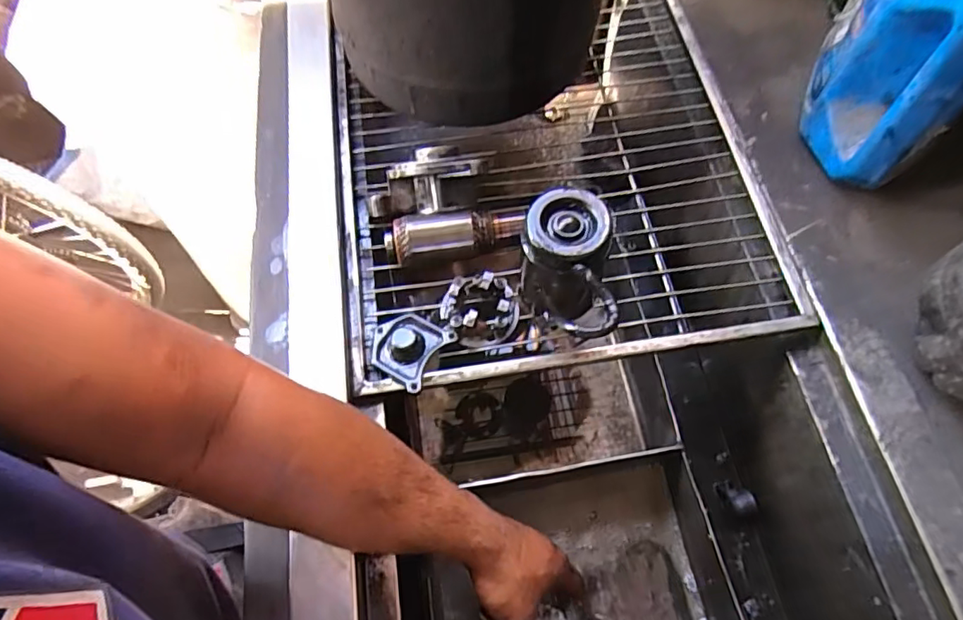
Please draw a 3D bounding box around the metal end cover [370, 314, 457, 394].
[{"bbox_3d":[-0.070,0.031,0.513,0.067,0.017,0.064,29,68,13],"label":"metal end cover"}]

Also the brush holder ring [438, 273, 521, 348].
[{"bbox_3d":[0.000,-0.004,0.521,0.067,0.026,0.064,0,64,0],"label":"brush holder ring"}]

